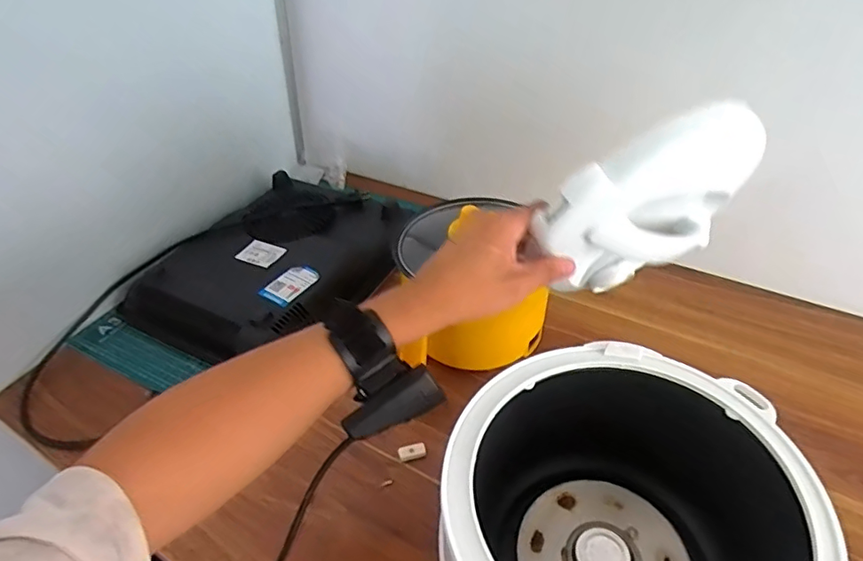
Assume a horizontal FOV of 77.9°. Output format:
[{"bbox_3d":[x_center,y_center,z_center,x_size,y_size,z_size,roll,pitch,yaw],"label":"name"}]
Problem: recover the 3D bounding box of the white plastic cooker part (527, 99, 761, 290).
[{"bbox_3d":[0.167,-0.057,0.418,0.188,0.155,0.045,-24,44,-22],"label":"white plastic cooker part"}]

